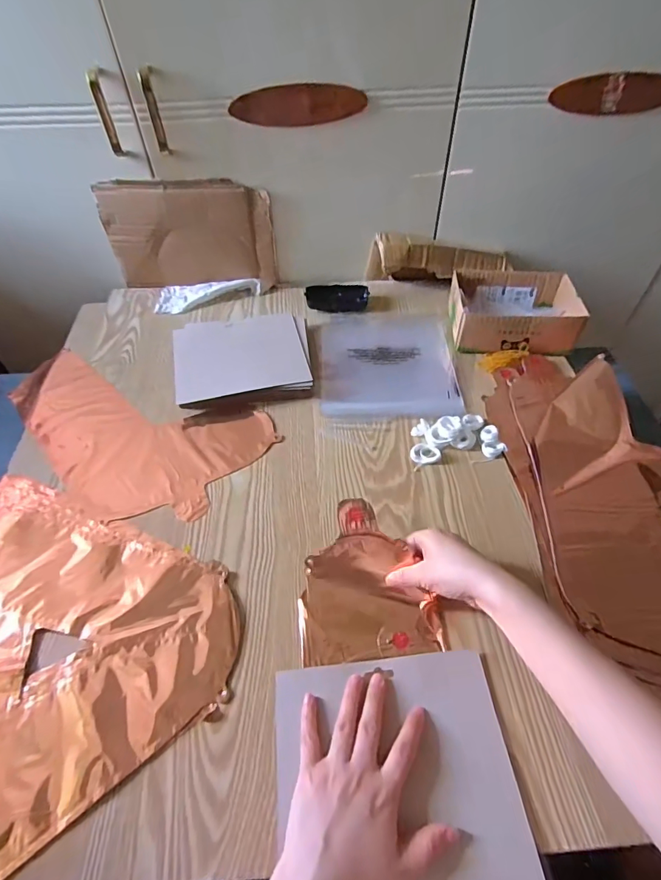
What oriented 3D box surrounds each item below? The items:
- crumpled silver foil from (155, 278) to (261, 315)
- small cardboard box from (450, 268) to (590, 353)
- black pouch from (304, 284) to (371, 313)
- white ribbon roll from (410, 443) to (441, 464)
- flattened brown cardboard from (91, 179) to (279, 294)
[{"bbox_3d":[-0.216,-0.259,0.775,0.179,0.022,0.082,-3,51,-2],"label":"crumpled silver foil"},{"bbox_3d":[0.286,-0.202,0.695,0.176,0.067,0.139,1,51,1],"label":"small cardboard box"},{"bbox_3d":[0.013,-0.251,0.769,0.108,0.029,0.035,-7,51,-6],"label":"black pouch"},{"bbox_3d":[0.122,0.018,0.564,0.038,0.008,0.027,4,51,4],"label":"white ribbon roll"},{"bbox_3d":[-0.238,-0.347,0.749,0.277,0.171,0.026,-1,51,-1],"label":"flattened brown cardboard"}]

